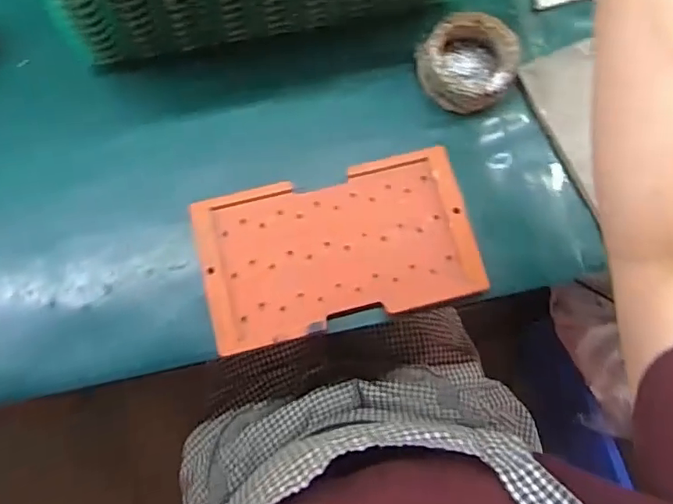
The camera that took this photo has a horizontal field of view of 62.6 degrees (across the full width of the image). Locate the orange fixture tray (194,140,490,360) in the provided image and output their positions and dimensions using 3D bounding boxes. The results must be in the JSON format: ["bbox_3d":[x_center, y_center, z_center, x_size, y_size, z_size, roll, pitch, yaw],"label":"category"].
[{"bbox_3d":[0.001,-0.005,0.496,0.237,0.010,0.137,-14,79,-5],"label":"orange fixture tray"}]

